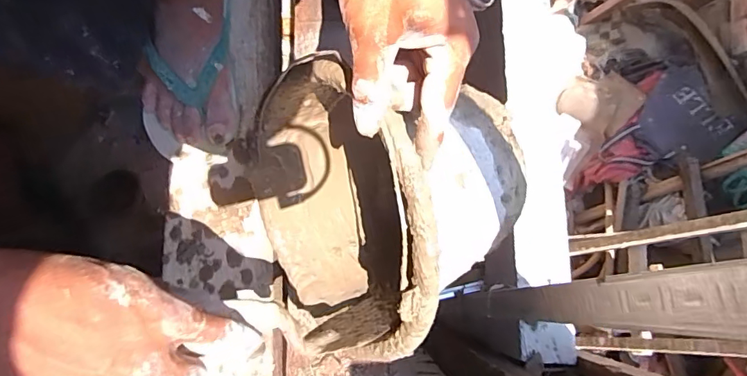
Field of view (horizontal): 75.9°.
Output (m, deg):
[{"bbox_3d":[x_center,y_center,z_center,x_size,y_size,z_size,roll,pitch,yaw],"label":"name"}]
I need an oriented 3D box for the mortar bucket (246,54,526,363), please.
[{"bbox_3d":[0.015,0.022,0.432,0.201,0.247,0.219,-7,90,-30],"label":"mortar bucket"}]

